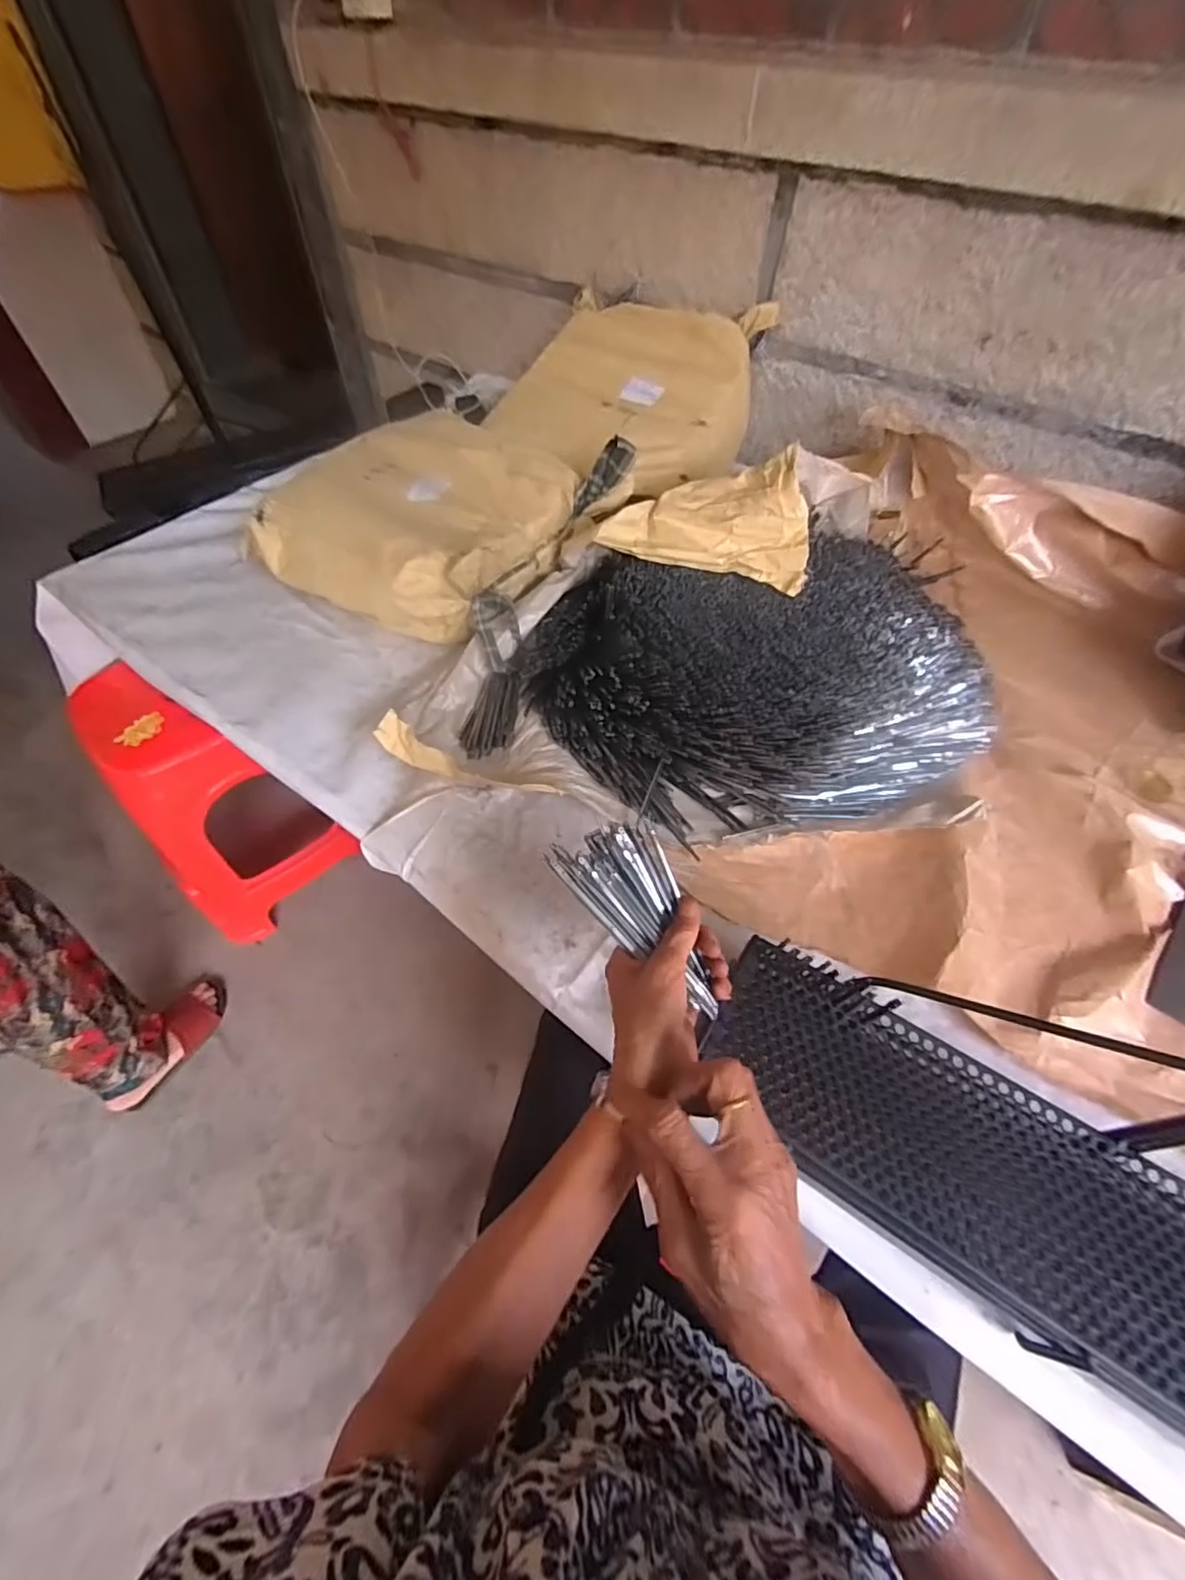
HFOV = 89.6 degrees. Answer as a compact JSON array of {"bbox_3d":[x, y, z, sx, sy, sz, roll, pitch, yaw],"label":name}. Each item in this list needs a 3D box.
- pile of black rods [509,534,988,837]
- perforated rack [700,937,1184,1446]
[{"bbox_3d":[0.223,-0.174,0.807,0.613,0.088,0.446,-8,61,-6],"label":"pile of black rods"},{"bbox_3d":[0.366,0.332,0.432,0.597,0.050,0.153,30,64,18],"label":"perforated rack"}]

